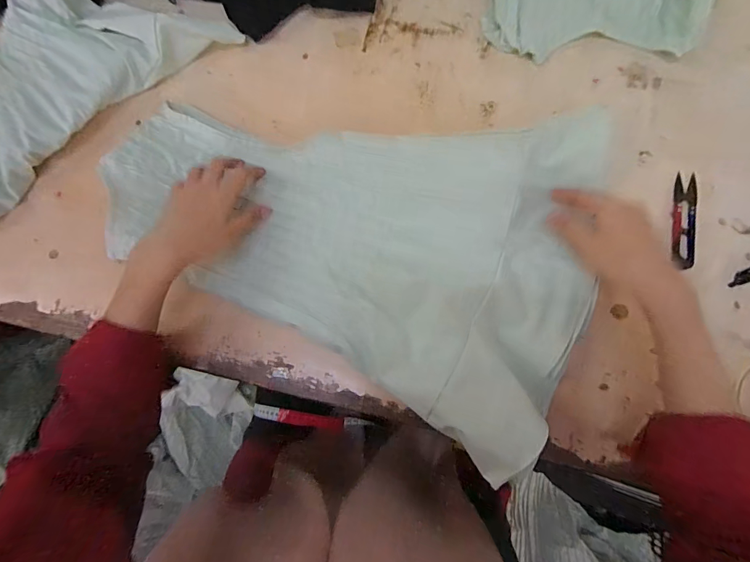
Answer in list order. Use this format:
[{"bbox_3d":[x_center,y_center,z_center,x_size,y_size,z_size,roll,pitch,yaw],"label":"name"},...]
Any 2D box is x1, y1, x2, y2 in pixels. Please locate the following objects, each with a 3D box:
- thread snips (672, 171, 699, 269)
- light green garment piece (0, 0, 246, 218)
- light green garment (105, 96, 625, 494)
[{"bbox_3d":[0.354,-0.071,0.431,0.028,0.006,0.115,12,80,4],"label":"thread snips"},{"bbox_3d":[-0.392,-0.237,0.458,0.199,0.063,0.426,42,83,8],"label":"light green garment piece"},{"bbox_3d":[-0.038,-0.073,0.426,0.545,0.047,0.354,21,77,7],"label":"light green garment"}]

